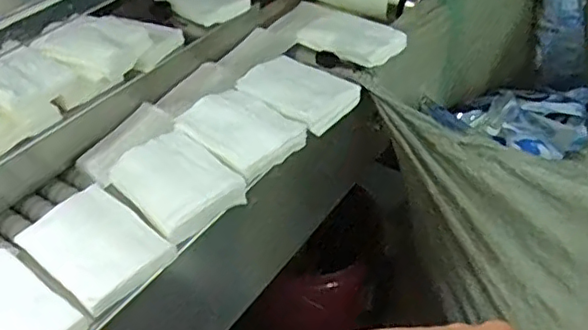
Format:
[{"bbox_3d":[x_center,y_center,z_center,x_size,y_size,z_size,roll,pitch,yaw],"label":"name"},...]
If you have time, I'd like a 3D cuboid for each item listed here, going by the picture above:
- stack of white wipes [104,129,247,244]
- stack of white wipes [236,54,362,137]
[{"bbox_3d":[-0.093,0.011,0.475,0.073,0.017,0.101,-31,49,-30],"label":"stack of white wipes"},{"bbox_3d":[0.004,-0.070,0.571,0.102,0.016,0.082,27,48,28],"label":"stack of white wipes"}]

